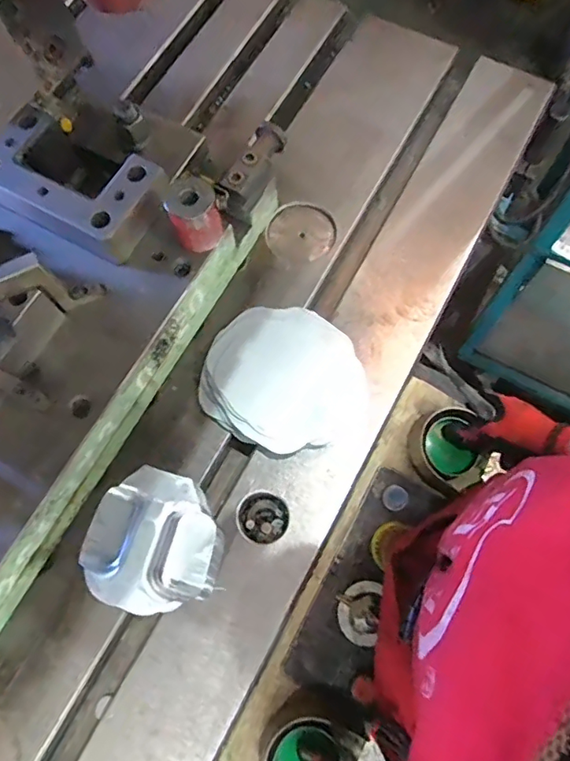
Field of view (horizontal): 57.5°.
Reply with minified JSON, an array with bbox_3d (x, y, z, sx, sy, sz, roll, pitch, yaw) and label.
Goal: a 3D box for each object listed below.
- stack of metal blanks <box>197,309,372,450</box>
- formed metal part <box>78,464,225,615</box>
[{"bbox_3d":[0.001,-0.001,0.576,0.167,0.042,0.162,37,77,13],"label":"stack of metal blanks"},{"bbox_3d":[-0.116,0.141,0.461,0.120,0.027,0.115,-1,71,2],"label":"formed metal part"}]

